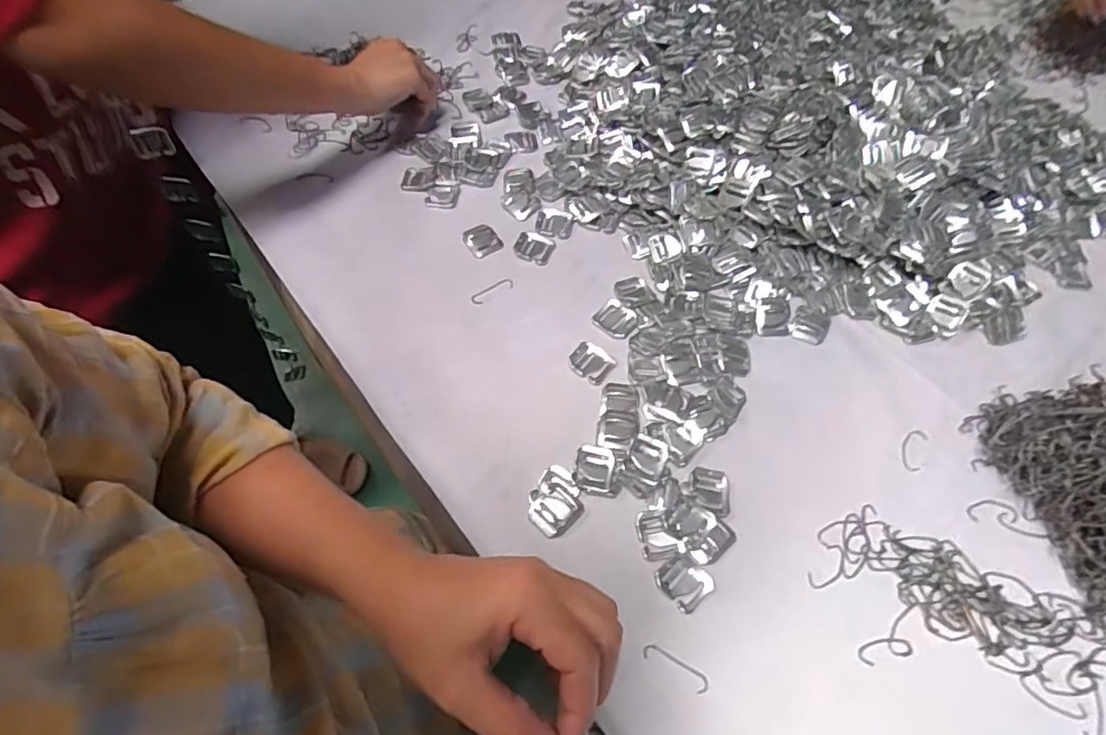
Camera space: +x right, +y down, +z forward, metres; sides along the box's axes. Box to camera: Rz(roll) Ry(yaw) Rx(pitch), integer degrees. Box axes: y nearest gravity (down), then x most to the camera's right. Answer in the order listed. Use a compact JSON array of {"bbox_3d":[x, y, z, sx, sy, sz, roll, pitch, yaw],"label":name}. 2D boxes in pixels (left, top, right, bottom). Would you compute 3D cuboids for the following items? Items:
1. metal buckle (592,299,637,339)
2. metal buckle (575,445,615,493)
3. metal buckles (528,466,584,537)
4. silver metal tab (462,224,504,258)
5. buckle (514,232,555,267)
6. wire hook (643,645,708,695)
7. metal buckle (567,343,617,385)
[{"bbox_3d":[0.056,-0.043,0.508,0.034,0.004,0.033,33,65,16],"label":"metal buckle"},{"bbox_3d":[0.032,0.075,0.435,0.029,0.004,0.037,3,60,0],"label":"metal buckle"},{"bbox_3d":[0.003,0.100,0.426,0.039,0.008,0.044,35,65,16],"label":"metal buckles"},{"bbox_3d":[-0.068,-0.122,0.554,0.030,0.004,0.034,-33,67,-19],"label":"silver metal tab"},{"bbox_3d":[-0.017,-0.115,0.549,0.035,0.004,0.034,21,62,9],"label":"buckle"},{"bbox_3d":[0.080,0.195,0.374,0.045,0.004,0.011,29,63,13],"label":"wire hook"},{"bbox_3d":[0.032,-0.004,0.486,0.036,0.005,0.031,35,65,16],"label":"metal buckle"}]

